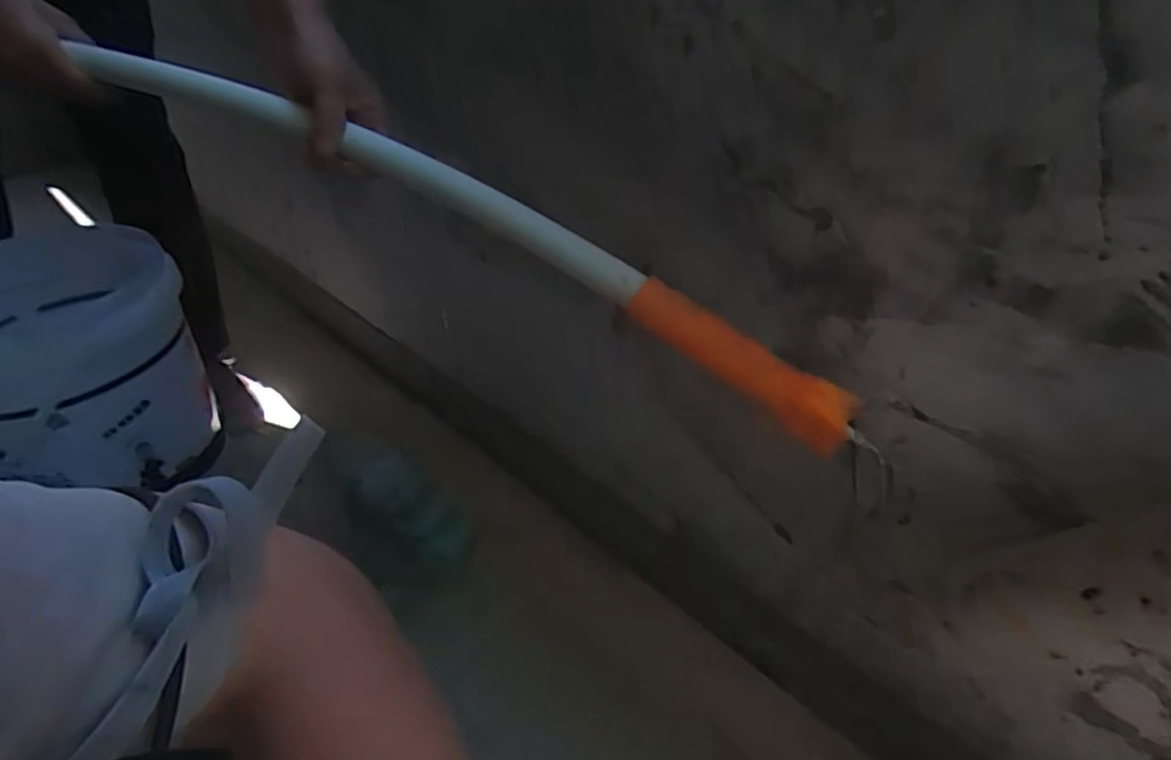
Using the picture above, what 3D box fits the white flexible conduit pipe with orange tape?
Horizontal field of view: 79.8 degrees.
[{"bbox_3d":[-0.105,-0.119,0.491,0.624,0.045,0.033,28,46,11],"label":"white flexible conduit pipe with orange tape"}]

